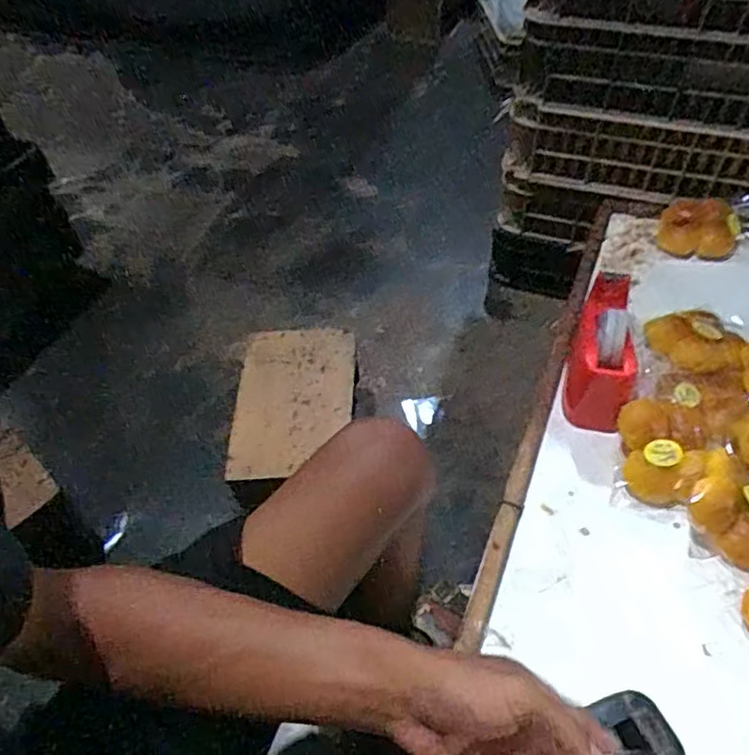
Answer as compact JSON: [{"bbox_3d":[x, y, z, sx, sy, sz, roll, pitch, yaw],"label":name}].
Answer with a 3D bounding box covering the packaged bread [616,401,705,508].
[{"bbox_3d":[0.330,0.085,0.730,0.077,0.059,0.119,-3,51,1],"label":"packaged bread"}]

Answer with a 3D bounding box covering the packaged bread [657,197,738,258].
[{"bbox_3d":[0.522,-0.241,1.012,0.115,0.061,0.096,12,53,13],"label":"packaged bread"}]

